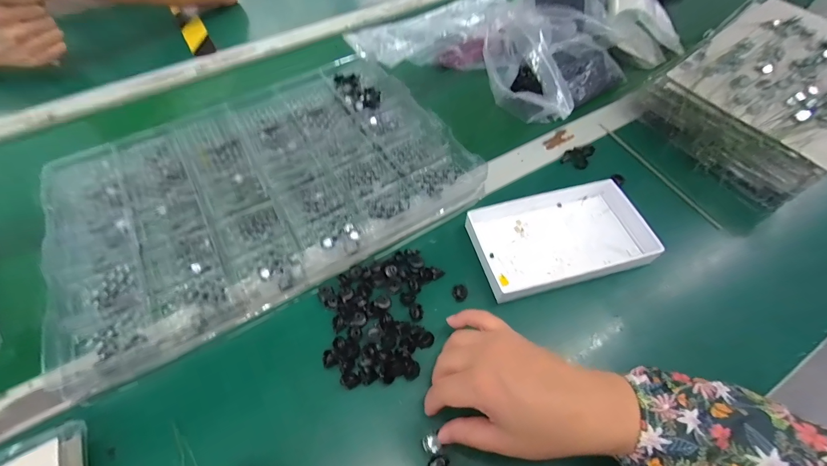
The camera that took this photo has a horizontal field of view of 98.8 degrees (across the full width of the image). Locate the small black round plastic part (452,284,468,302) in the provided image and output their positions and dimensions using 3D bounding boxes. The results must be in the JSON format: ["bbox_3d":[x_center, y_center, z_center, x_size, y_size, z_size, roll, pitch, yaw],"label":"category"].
[{"bbox_3d":[0.046,0.060,0.356,0.016,0.010,0.015,-1,57,2],"label":"small black round plastic part"}]

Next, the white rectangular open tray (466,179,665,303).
[{"bbox_3d":[0.155,0.003,0.385,0.168,0.035,0.106,-12,55,-7],"label":"white rectangular open tray"}]

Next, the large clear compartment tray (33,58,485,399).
[{"bbox_3d":[-0.178,-0.064,0.423,0.446,0.034,0.301,-26,58,-16],"label":"large clear compartment tray"}]

